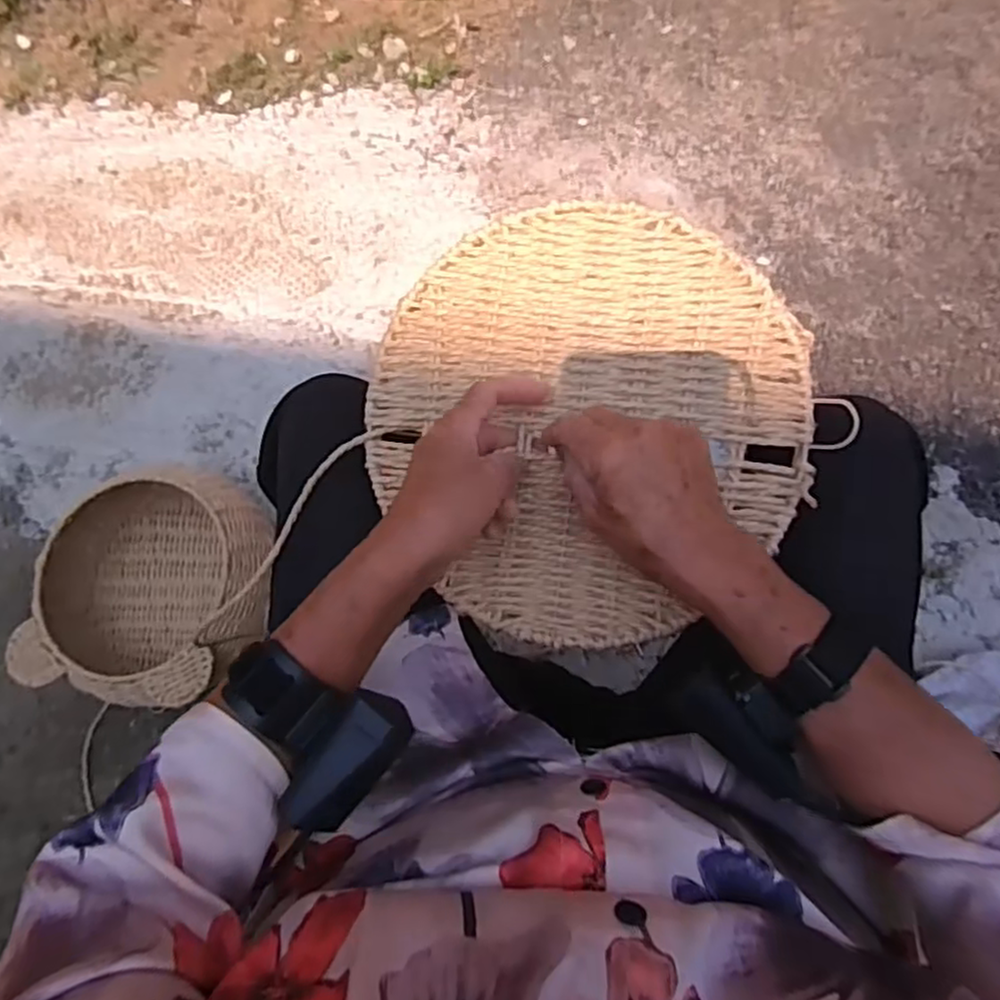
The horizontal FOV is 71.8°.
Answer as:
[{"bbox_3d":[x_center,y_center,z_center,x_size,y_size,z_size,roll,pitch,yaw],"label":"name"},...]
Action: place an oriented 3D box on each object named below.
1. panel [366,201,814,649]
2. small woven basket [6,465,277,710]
[{"bbox_3d":[0.053,-0.052,0.447,0.268,0.007,0.270,0,93,7],"label":"panel"},{"bbox_3d":[-0.464,0.109,0.894,0.251,0.155,0.287,8,67,6],"label":"small woven basket"}]

